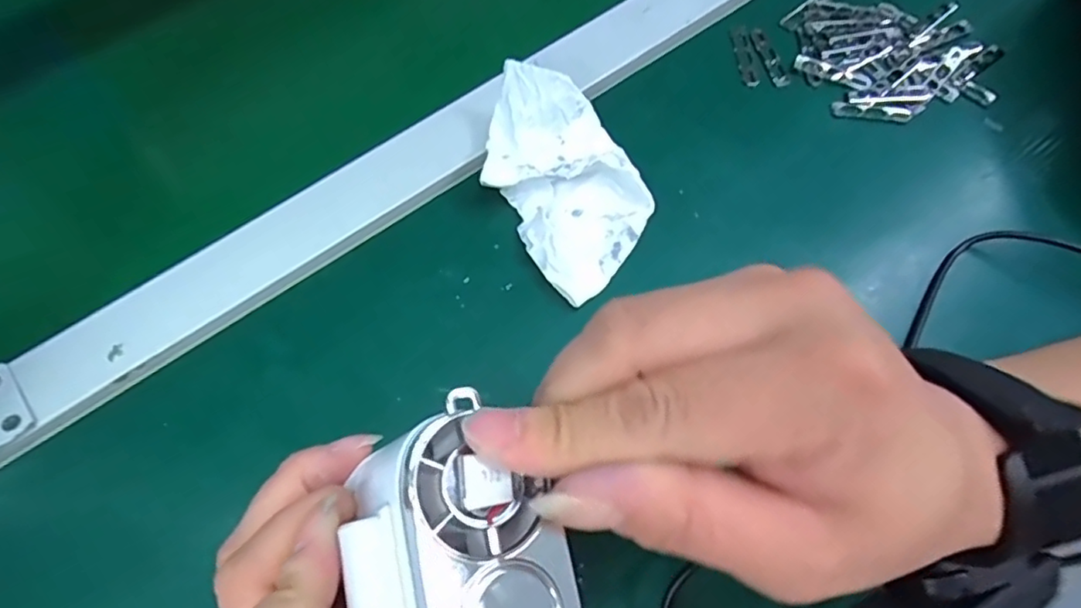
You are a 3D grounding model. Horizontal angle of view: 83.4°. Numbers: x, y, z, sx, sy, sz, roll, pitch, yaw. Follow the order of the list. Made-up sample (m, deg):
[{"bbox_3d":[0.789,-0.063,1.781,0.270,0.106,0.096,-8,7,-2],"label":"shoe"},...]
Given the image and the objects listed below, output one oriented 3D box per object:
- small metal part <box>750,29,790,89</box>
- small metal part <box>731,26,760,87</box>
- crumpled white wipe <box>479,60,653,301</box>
[{"bbox_3d":[0.135,-0.146,0.357,0.009,0.004,0.044,-15,69,-6],"label":"small metal part"},{"bbox_3d":[0.121,-0.147,0.359,0.009,0.004,0.043,-5,68,-1],"label":"small metal part"},{"bbox_3d":[0.014,-0.066,0.306,0.072,0.038,0.111,-30,71,-11],"label":"crumpled white wipe"}]

